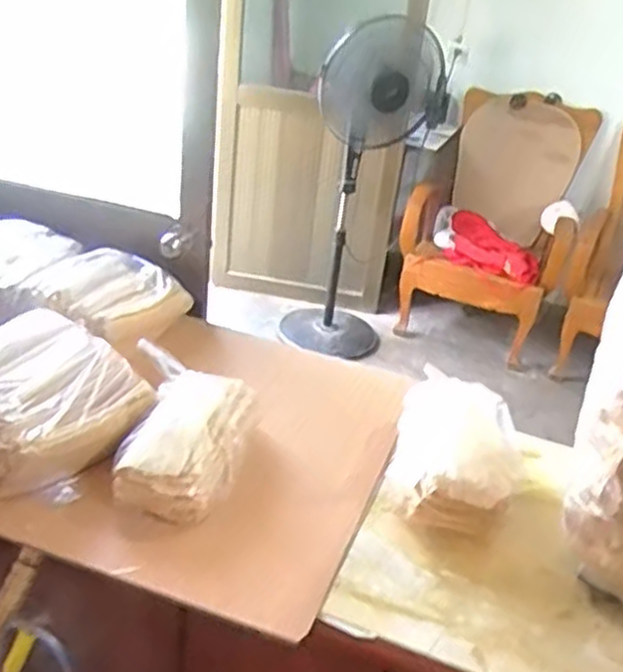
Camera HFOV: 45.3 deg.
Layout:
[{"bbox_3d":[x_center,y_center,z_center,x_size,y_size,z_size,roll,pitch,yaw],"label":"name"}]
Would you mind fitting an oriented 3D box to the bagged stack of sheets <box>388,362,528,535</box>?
[{"bbox_3d":[0.232,0.192,1.181,0.203,0.143,0.257,11,29,7],"label":"bagged stack of sheets"}]

